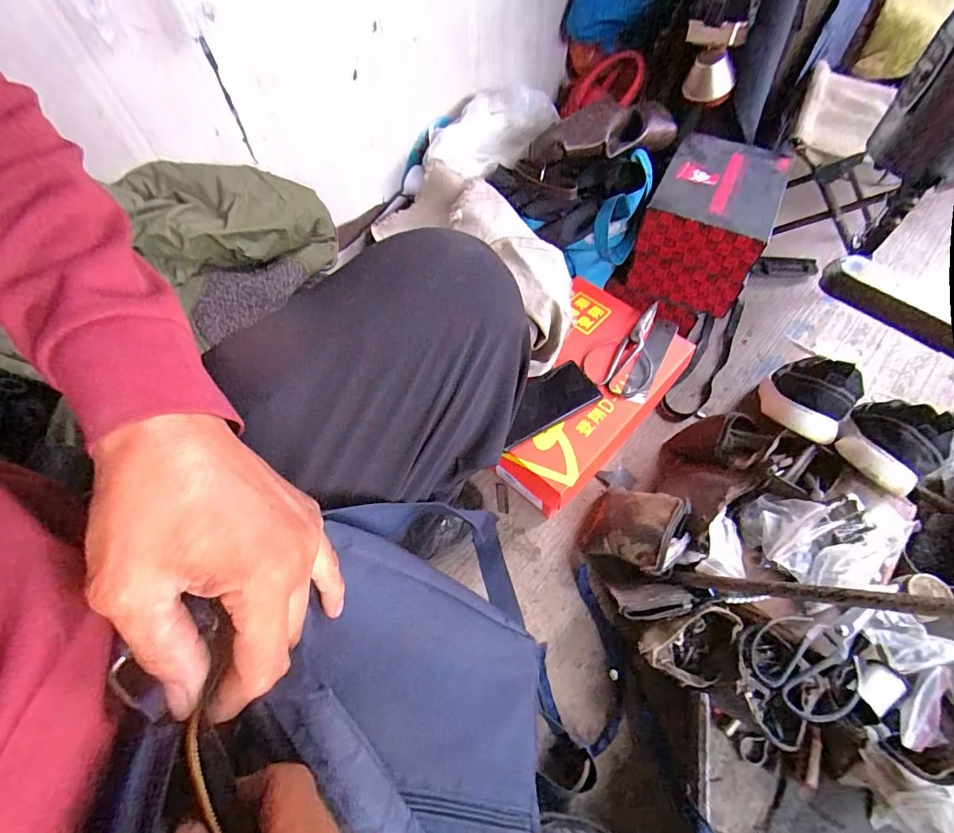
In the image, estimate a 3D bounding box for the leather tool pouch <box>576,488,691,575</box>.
[{"bbox_3d":[0.207,0.147,0.616,0.133,0.034,0.105,4,60,48],"label":"leather tool pouch"}]

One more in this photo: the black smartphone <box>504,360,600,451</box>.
[{"bbox_3d":[0.090,-0.020,0.624,0.149,0.013,0.075,-24,64,-17],"label":"black smartphone"}]

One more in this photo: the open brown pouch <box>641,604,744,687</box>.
[{"bbox_3d":[0.255,0.269,0.537,0.115,0.045,0.078,-29,80,7],"label":"open brown pouch"}]

